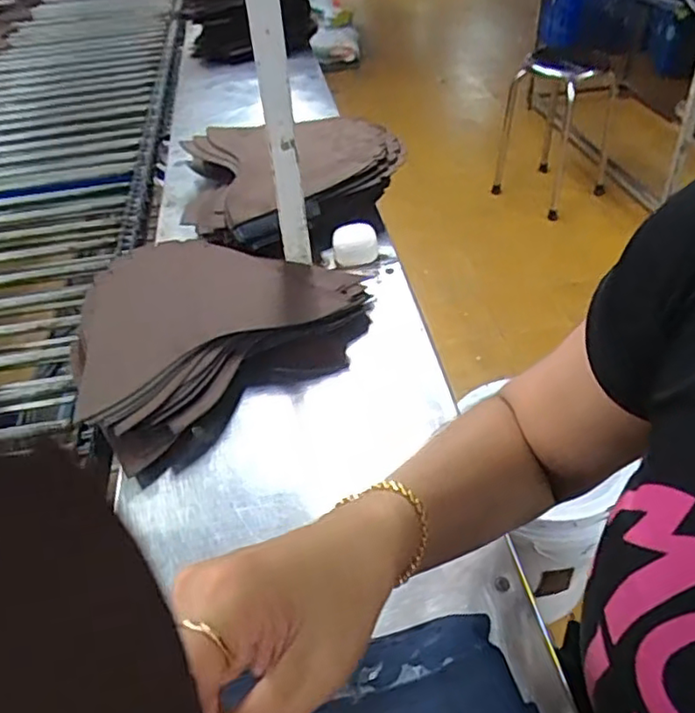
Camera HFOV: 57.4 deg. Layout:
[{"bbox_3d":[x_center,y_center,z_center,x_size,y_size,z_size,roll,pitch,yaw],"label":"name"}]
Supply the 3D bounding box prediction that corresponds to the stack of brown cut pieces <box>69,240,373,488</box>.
[{"bbox_3d":[-0.157,-0.033,0.658,0.279,0.059,0.265,-31,47,-28],"label":"stack of brown cut pieces"}]

